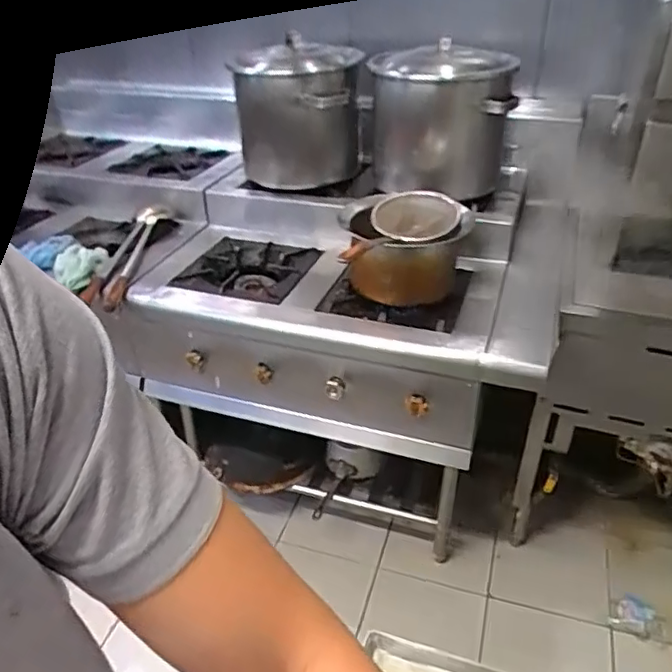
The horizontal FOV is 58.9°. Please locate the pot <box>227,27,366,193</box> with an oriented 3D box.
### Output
[{"bbox_3d":[-0.103,-0.632,1.697,0.354,0.345,0.329,-4,33,-4],"label":"pot"}]

